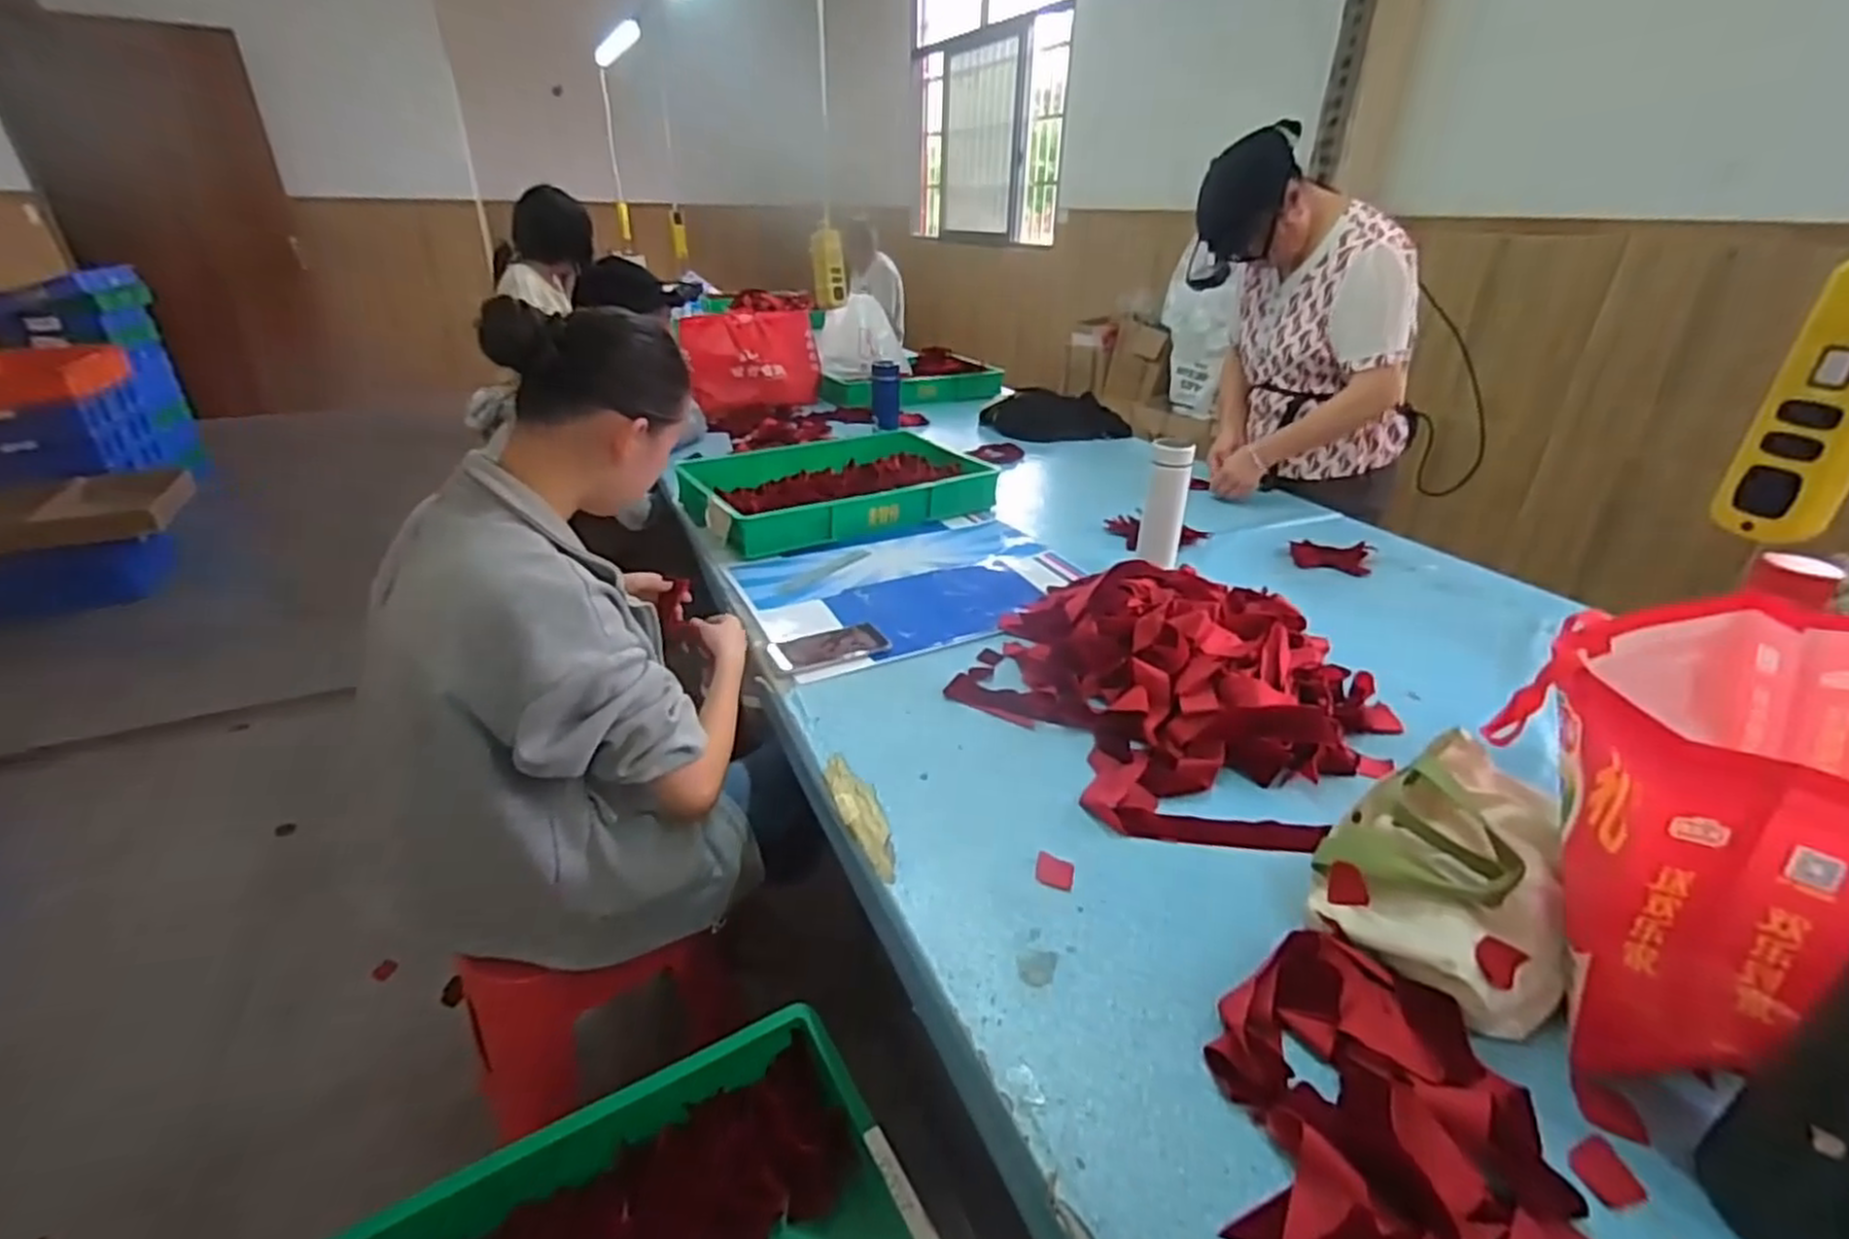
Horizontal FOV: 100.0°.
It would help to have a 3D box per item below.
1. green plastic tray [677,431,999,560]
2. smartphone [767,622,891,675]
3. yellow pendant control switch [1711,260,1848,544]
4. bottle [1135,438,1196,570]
[{"bbox_3d":[-0.188,-0.280,1.595,0.589,0.080,0.444,-16,32,-29],"label":"green plastic tray"},{"bbox_3d":[-0.130,0.037,1.057,0.158,0.010,0.074,-13,39,-28],"label":"smartphone"},{"bbox_3d":[0.619,-0.145,0.528,0.036,0.185,0.065,-10,30,-16],"label":"yellow pendant control switch"},{"bbox_3d":[0.391,-0.189,1.262,0.067,0.191,0.067,11,30,18],"label":"bottle"}]

